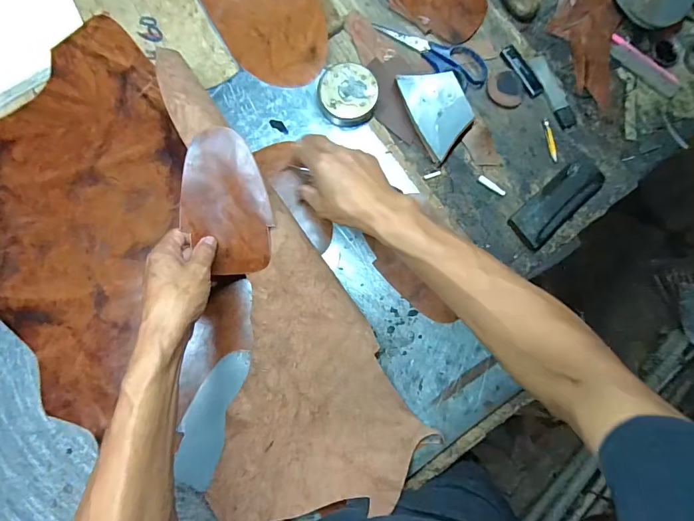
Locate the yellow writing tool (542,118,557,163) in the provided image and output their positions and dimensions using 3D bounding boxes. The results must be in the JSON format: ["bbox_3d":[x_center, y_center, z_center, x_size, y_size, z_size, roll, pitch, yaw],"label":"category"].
[{"bbox_3d":[0.289,-0.171,0.548,0.012,0.004,0.064,-7,86,-6],"label":"yellow writing tool"}]

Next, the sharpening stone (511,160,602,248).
[{"bbox_3d":[0.289,-0.081,0.532,0.151,0.019,0.054,-42,90,-7],"label":"sharpening stone"}]

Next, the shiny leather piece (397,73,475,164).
[{"bbox_3d":[0.123,-0.200,0.526,0.076,0.031,0.121,-19,87,-6],"label":"shiny leather piece"}]

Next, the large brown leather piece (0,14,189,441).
[{"bbox_3d":[-0.323,-0.053,0.469,0.226,0.014,0.464,2,84,-4],"label":"large brown leather piece"}]

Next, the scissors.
[{"bbox_3d":[0.122,-0.298,0.548,0.171,0.012,0.058,31,83,-2],"label":"scissors"}]

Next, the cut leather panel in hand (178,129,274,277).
[{"bbox_3d":[-0.131,-0.059,0.417,0.090,0.012,0.152,-11,106,3],"label":"cut leather panel in hand"}]

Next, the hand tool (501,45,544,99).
[{"bbox_3d":[0.253,-0.273,0.558,0.029,0.006,0.082,-32,89,-7],"label":"hand tool"}]

